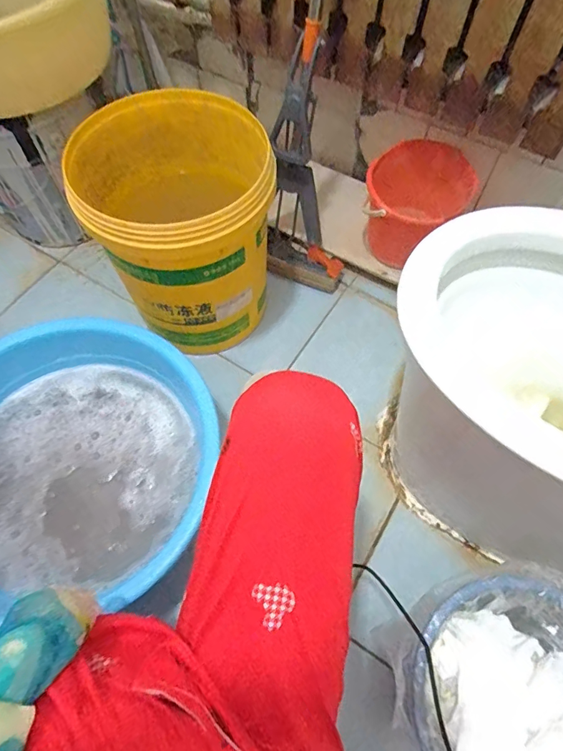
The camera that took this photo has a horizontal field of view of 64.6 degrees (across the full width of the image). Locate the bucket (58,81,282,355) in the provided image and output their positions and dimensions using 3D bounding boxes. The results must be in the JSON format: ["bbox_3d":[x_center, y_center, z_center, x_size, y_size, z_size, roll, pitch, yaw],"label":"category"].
[{"bbox_3d":[-0.164,-0.250,0.806,0.299,0.339,0.300,0,63,1],"label":"bucket"}]

